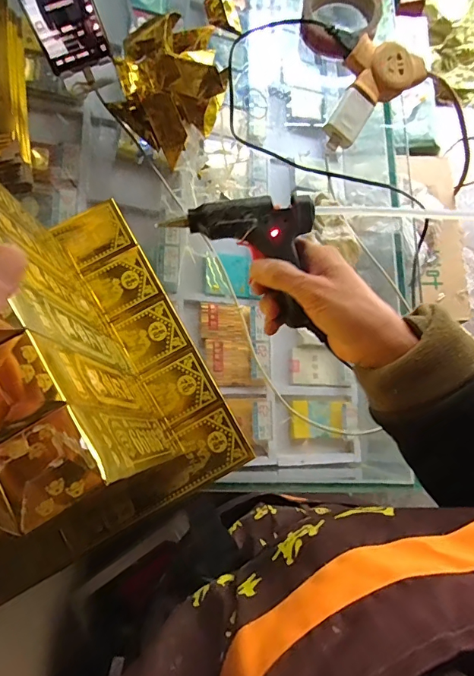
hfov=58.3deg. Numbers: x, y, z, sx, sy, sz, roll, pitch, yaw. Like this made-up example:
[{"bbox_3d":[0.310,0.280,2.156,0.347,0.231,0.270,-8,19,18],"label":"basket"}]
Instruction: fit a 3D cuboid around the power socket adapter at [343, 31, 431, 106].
[{"bbox_3d":[0.174,-0.320,0.505,0.082,0.035,0.081,0,78,1],"label":"power socket adapter"}]

